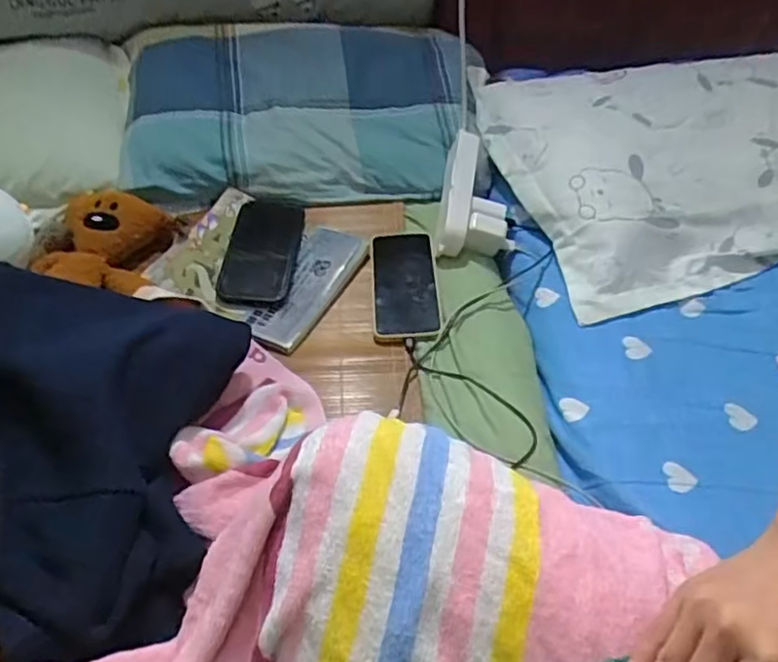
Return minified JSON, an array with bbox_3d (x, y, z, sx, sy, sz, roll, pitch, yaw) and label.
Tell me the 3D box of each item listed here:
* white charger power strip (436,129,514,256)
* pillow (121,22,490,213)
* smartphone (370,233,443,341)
[{"bbox_3d":[0.114,-0.168,0.823,0.088,0.095,0.132,9,47,5],"label":"white charger power strip"},{"bbox_3d":[-0.121,-0.318,0.934,0.492,0.060,0.322,-4,63,-5],"label":"pillow"},{"bbox_3d":[0.019,-0.058,0.791,0.079,0.013,0.173,0,47,-3],"label":"smartphone"}]

